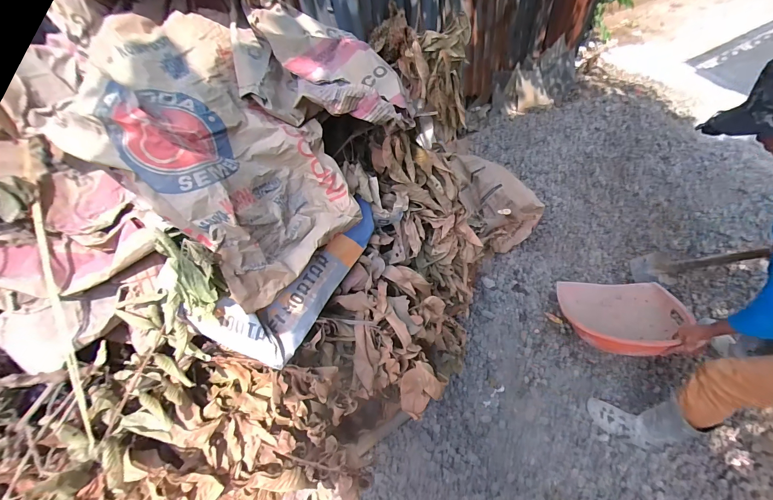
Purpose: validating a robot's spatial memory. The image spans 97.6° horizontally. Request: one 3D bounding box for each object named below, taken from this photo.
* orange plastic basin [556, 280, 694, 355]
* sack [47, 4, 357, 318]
[{"bbox_3d":[0.890,0.262,1.293,0.414,0.195,0.328,-6,39,33],"label":"orange plastic basin"},{"bbox_3d":[-0.328,-0.200,0.685,0.559,0.154,0.361,46,54,-10],"label":"sack"}]

